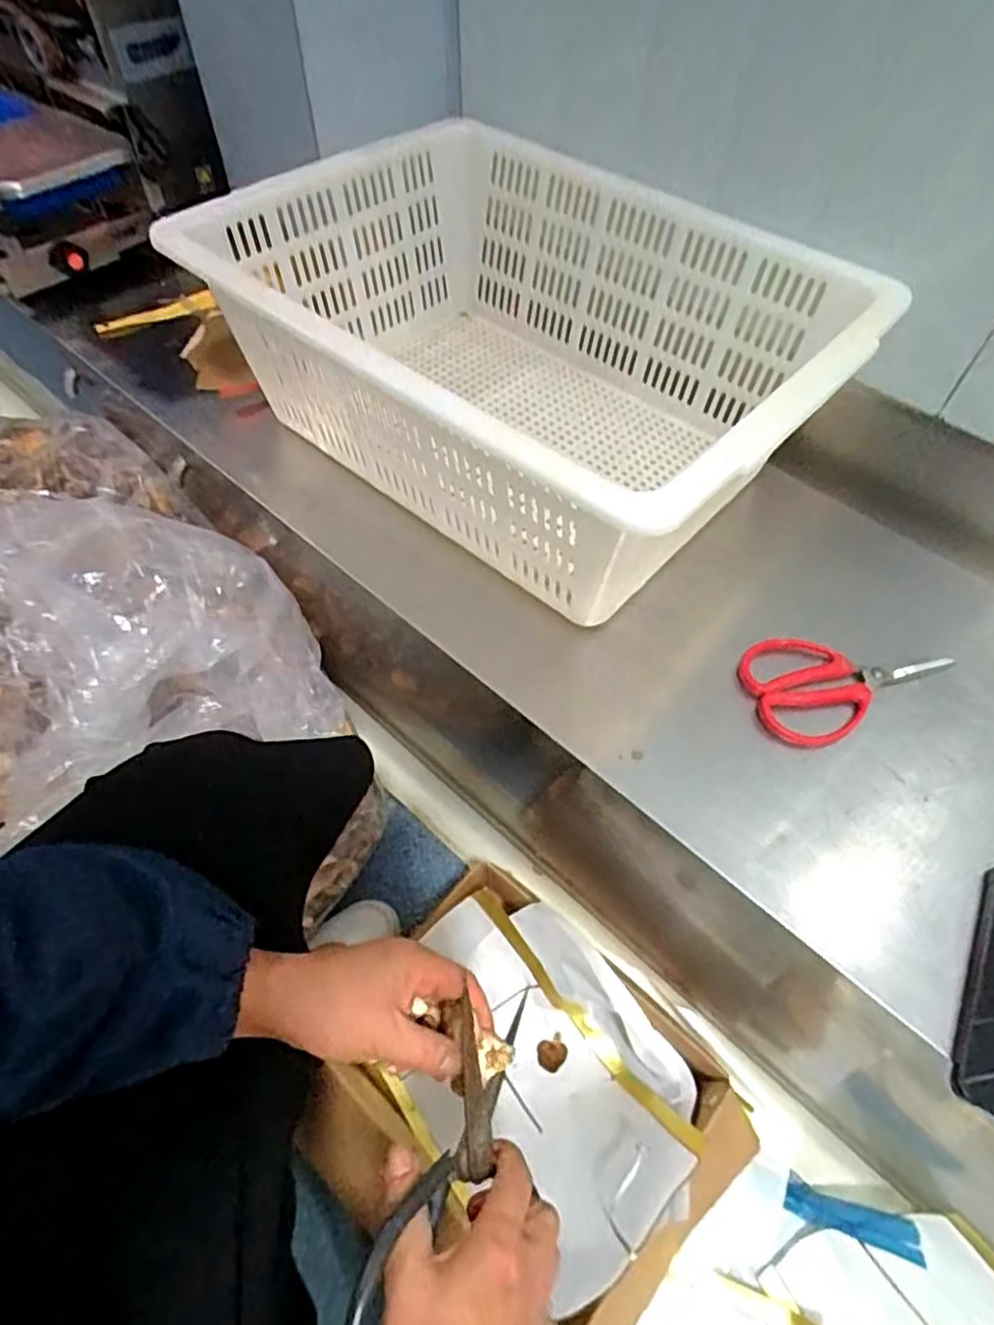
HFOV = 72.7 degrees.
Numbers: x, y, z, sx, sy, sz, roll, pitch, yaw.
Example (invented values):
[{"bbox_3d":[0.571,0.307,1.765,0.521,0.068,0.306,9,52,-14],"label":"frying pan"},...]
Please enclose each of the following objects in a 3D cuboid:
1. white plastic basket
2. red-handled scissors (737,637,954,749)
[{"bbox_3d":[0.025,-0.291,0.641,0.540,0.198,0.382,36,63,20],"label":"white plastic basket"},{"bbox_3d":[0.293,0.011,0.558,0.175,0.020,0.093,-13,58,-10],"label":"red-handled scissors"}]

